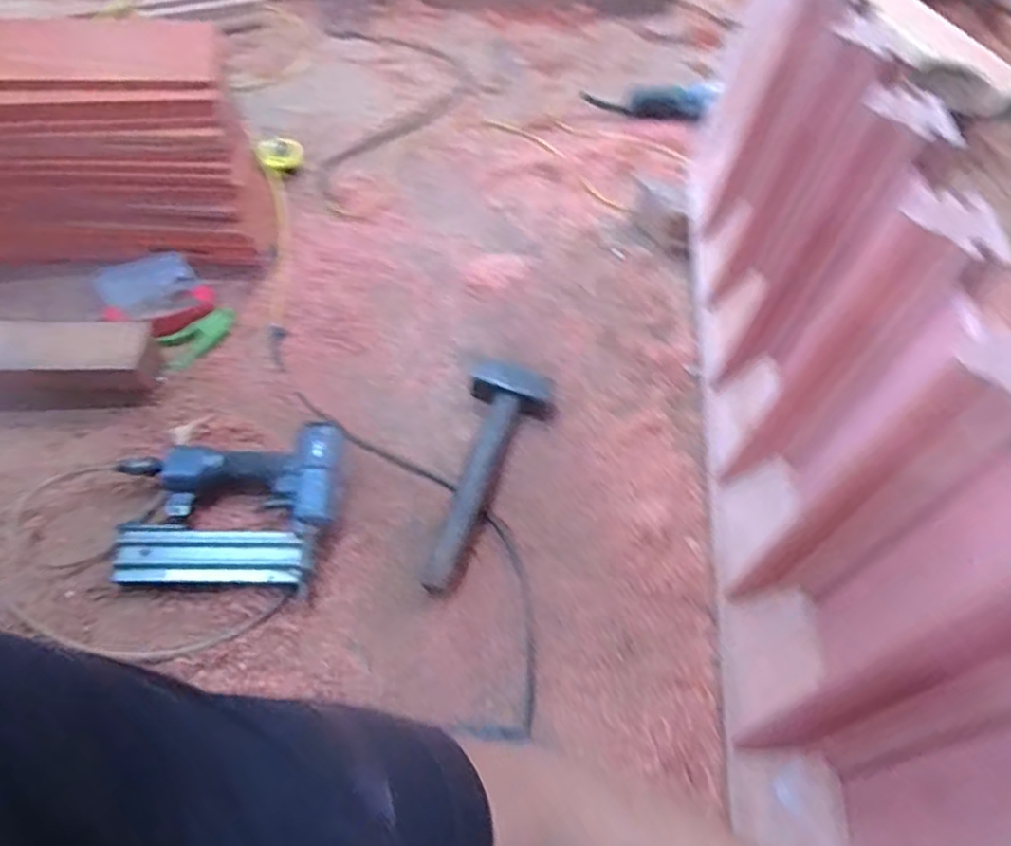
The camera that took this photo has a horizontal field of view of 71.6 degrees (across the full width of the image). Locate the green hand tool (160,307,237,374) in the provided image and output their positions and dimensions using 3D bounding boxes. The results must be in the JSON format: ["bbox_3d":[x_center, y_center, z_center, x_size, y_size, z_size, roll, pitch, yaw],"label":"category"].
[{"bbox_3d":[-0.435,-0.121,1.006,0.112,0.020,0.063,-32,62,-23],"label":"green hand tool"}]

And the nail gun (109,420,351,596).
[{"bbox_3d":[-0.330,0.097,0.835,0.250,0.055,0.194,0,54,-3],"label":"nail gun"}]

